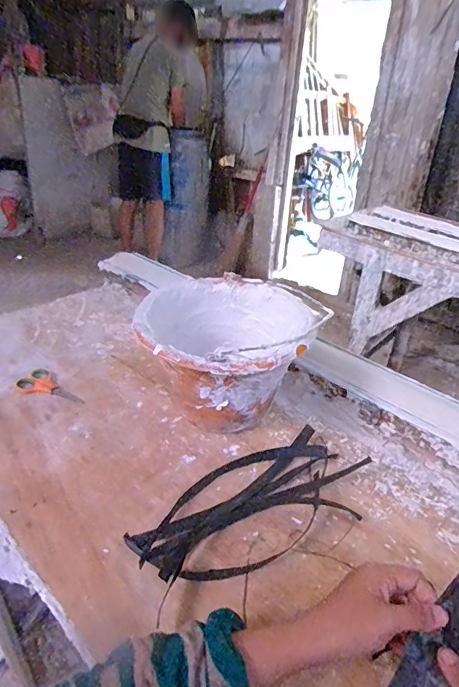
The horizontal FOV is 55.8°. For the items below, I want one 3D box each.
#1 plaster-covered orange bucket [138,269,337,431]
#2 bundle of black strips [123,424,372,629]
[{"bbox_3d":[-0.011,0.027,0.661,0.231,0.176,0.246,3,31,-2],"label":"plaster-covered orange bucket"},{"bbox_3d":[0.031,0.196,0.540,0.302,0.025,0.140,-13,35,-25],"label":"bundle of black strips"}]

